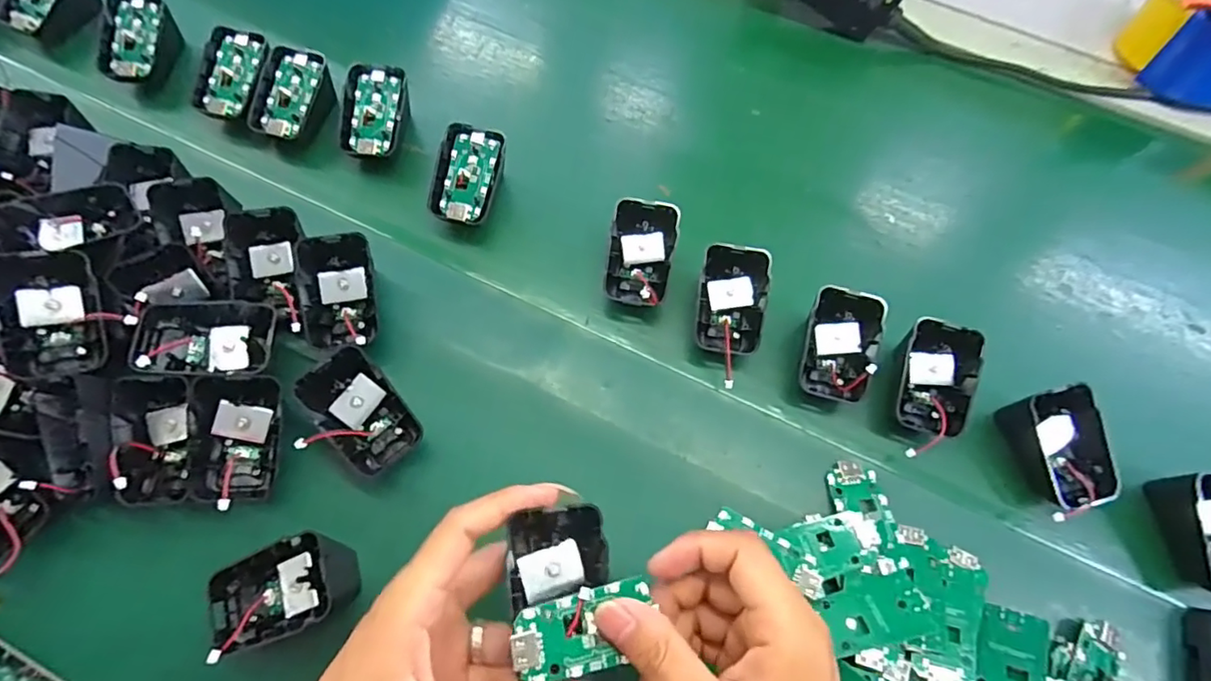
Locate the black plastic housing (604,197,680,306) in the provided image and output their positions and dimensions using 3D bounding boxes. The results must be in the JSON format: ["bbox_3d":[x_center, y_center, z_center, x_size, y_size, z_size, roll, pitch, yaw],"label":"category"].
[{"bbox_3d":[0.025,-0.058,0.388,0.044,0.024,0.069,6,88,2],"label":"black plastic housing"}]

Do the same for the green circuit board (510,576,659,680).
[{"bbox_3d":[-0.008,0.122,0.238,0.061,0.005,0.031,-6,76,-19],"label":"green circuit board"}]

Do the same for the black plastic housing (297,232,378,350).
[{"bbox_3d":[-0.165,-0.030,0.354,0.042,0.037,0.059,-5,65,-5],"label":"black plastic housing"}]

